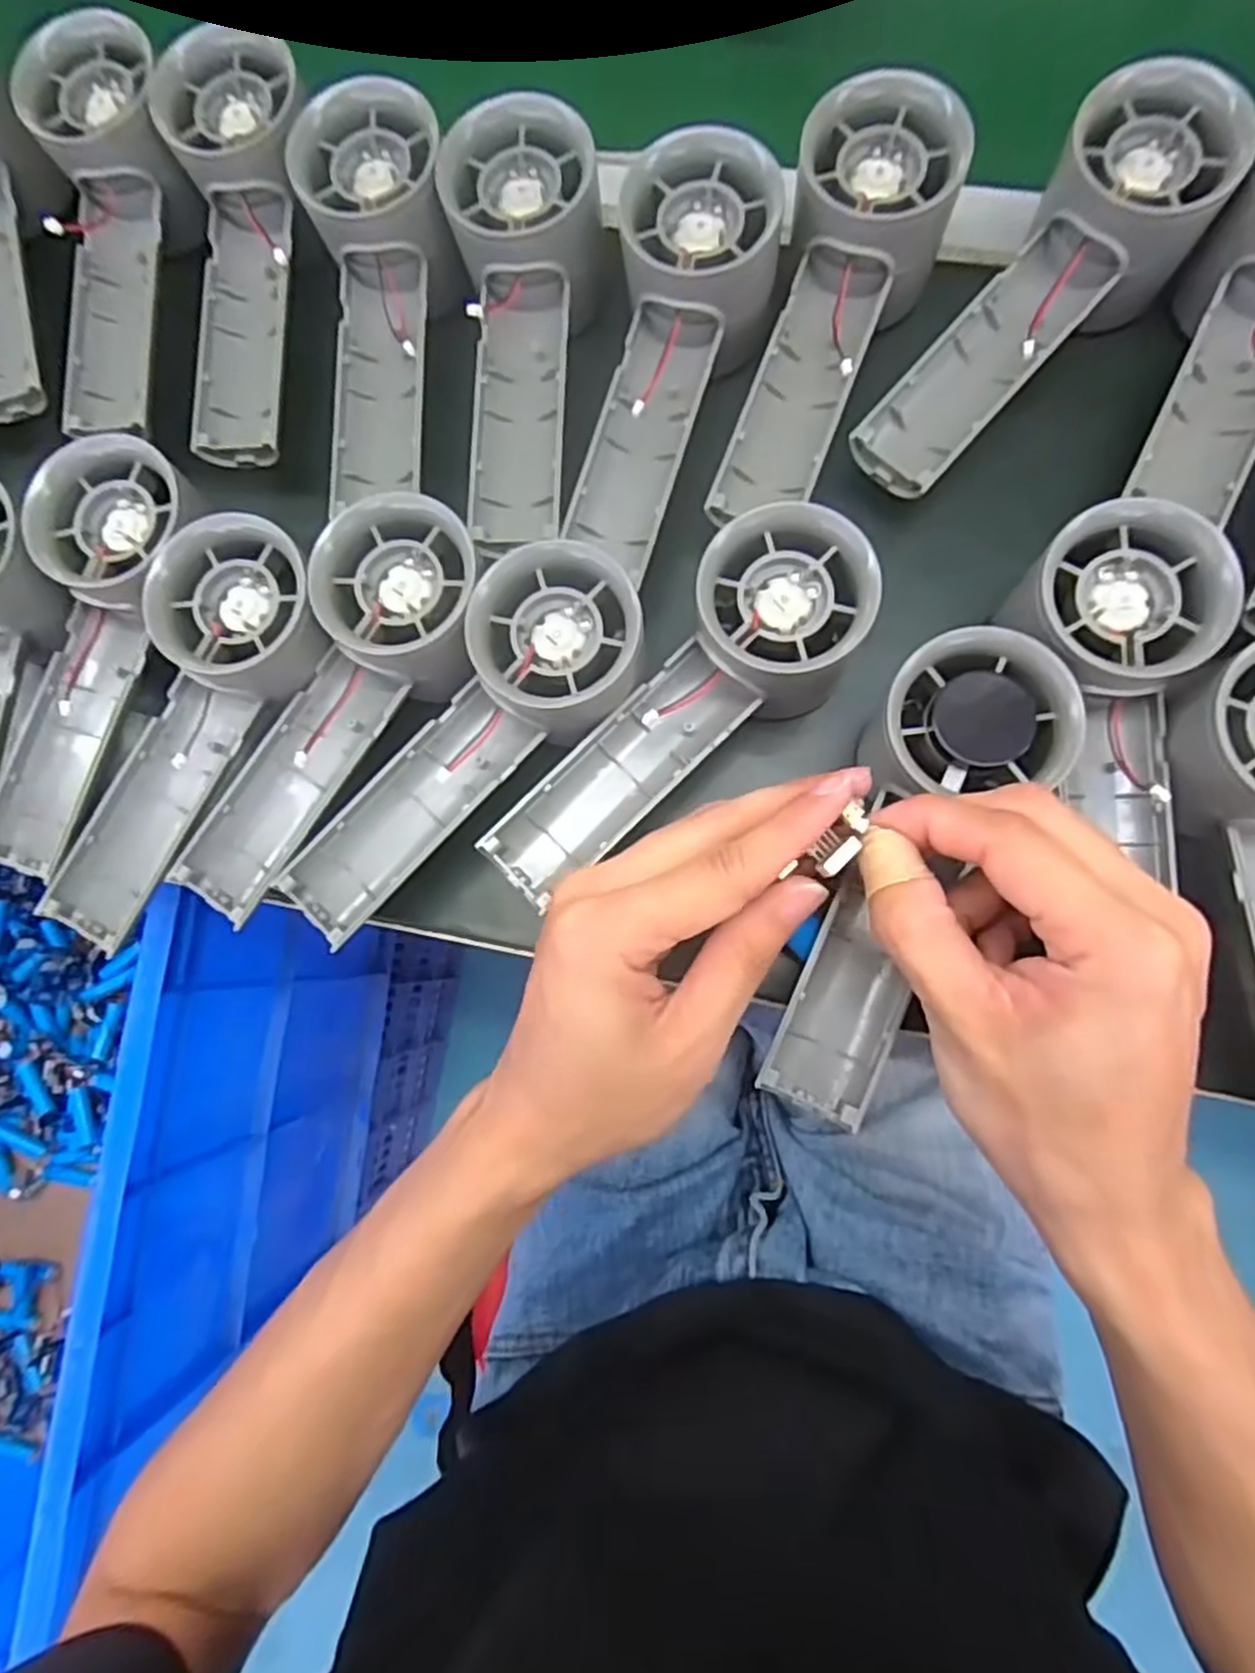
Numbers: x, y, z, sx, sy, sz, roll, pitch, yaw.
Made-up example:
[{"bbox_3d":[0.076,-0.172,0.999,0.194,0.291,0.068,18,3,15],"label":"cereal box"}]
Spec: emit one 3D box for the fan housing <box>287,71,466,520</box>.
[{"bbox_3d":[-0.094,-0.202,0.306,0.053,0.031,0.143,1,96,5],"label":"fan housing"}]

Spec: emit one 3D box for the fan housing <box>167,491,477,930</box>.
[{"bbox_3d":[-0.104,-0.042,0.282,0.058,0.032,0.157,36,99,9],"label":"fan housing"}]

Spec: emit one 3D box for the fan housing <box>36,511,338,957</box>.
[{"bbox_3d":[-0.160,-0.035,0.287,0.055,0.026,0.158,31,98,8],"label":"fan housing"}]

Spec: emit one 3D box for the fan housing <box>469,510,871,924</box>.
[{"bbox_3d":[0.019,-0.042,0.280,0.158,0.042,0.053,-44,81,11],"label":"fan housing"}]

